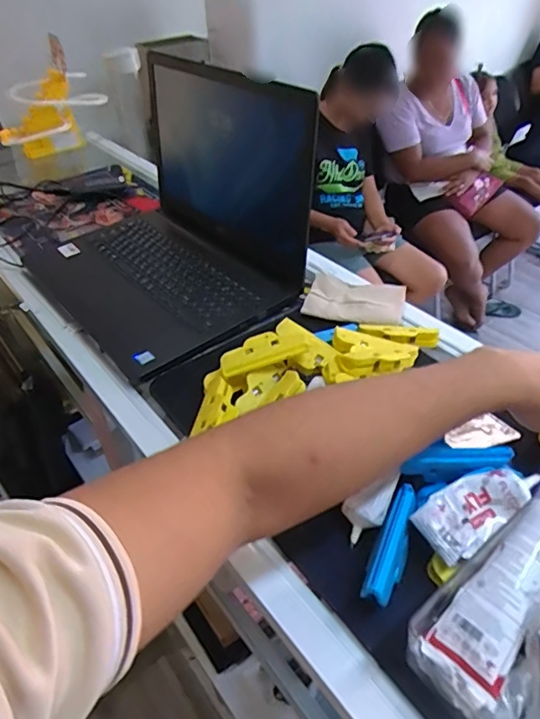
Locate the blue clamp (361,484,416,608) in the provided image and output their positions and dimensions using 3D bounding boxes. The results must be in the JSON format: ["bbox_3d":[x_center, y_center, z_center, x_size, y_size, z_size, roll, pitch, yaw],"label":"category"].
[{"bbox_3d":[0.100,0.149,0.425,0.023,0.027,0.099,15,46,20],"label":"blue clamp"}]

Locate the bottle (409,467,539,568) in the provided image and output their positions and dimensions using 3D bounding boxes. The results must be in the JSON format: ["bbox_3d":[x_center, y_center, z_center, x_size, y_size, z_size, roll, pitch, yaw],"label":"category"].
[{"bbox_3d":[0.172,0.119,0.433,0.109,0.022,0.048,-27,47,-23],"label":"bottle"}]

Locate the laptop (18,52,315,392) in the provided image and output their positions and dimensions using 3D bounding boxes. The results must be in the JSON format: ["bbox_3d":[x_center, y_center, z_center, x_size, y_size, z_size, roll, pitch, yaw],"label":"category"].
[{"bbox_3d":[-0.170,-0.216,0.734,0.298,0.267,0.391,-28,48,-25],"label":"laptop"}]

